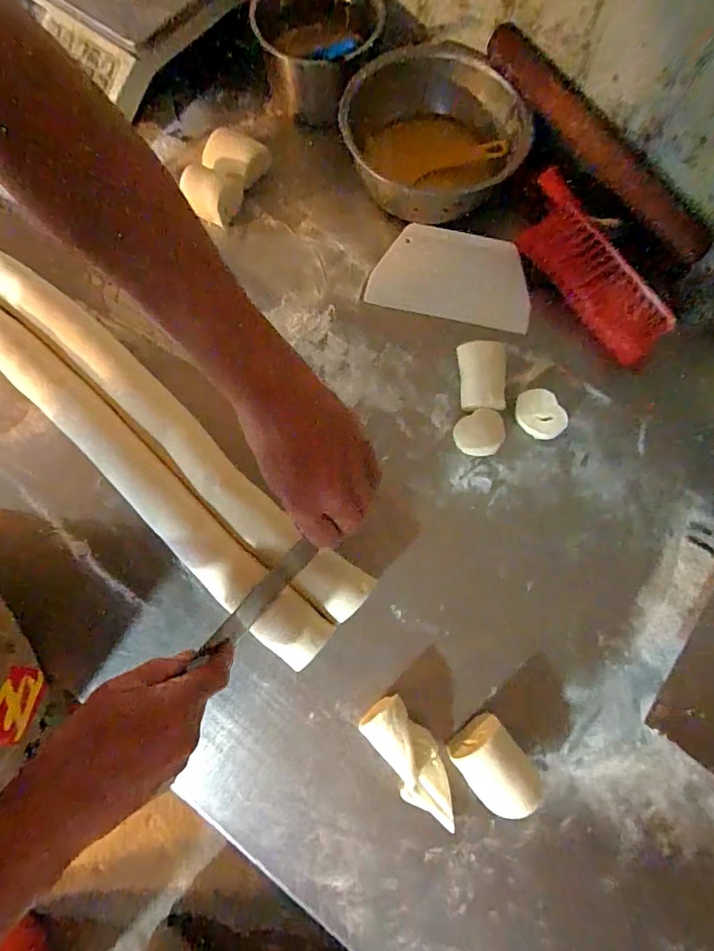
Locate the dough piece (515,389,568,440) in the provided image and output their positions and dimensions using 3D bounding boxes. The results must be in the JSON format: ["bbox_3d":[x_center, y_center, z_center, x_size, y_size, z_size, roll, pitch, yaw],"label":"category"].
[{"bbox_3d":[0.193,-0.064,0.501,0.037,0.027,0.054,-28,78,-7],"label":"dough piece"}]

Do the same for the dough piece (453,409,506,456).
[{"bbox_3d":[0.128,-0.045,0.496,0.048,0.024,0.044,7,76,1],"label":"dough piece"}]

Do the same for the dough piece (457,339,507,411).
[{"bbox_3d":[0.131,-0.104,0.502,0.043,0.040,0.071,0,76,-1],"label":"dough piece"}]

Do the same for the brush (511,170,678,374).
[{"bbox_3d":[0.258,-0.227,0.529,0.077,0.043,0.232,-35,78,-9],"label":"brush"}]

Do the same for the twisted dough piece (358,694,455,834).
[{"bbox_3d":[0.050,0.248,0.411,0.046,0.028,0.113,-32,78,-8],"label":"twisted dough piece"}]

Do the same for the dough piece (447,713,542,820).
[{"bbox_3d":[0.116,0.249,0.410,0.053,0.036,0.080,-35,79,-9],"label":"dough piece"}]

